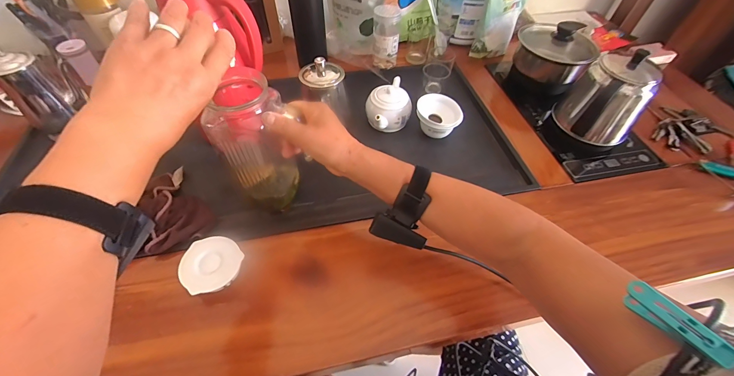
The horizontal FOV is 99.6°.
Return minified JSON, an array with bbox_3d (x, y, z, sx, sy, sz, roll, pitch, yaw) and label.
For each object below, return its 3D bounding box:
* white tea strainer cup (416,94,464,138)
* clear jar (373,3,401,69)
[{"bbox_3d":[0.125,-0.130,0.548,0.079,0.048,0.076,1,53,-1],"label":"white tea strainer cup"},{"bbox_3d":[0.038,-0.313,0.624,0.054,0.089,0.051,1,53,-1],"label":"clear jar"}]

